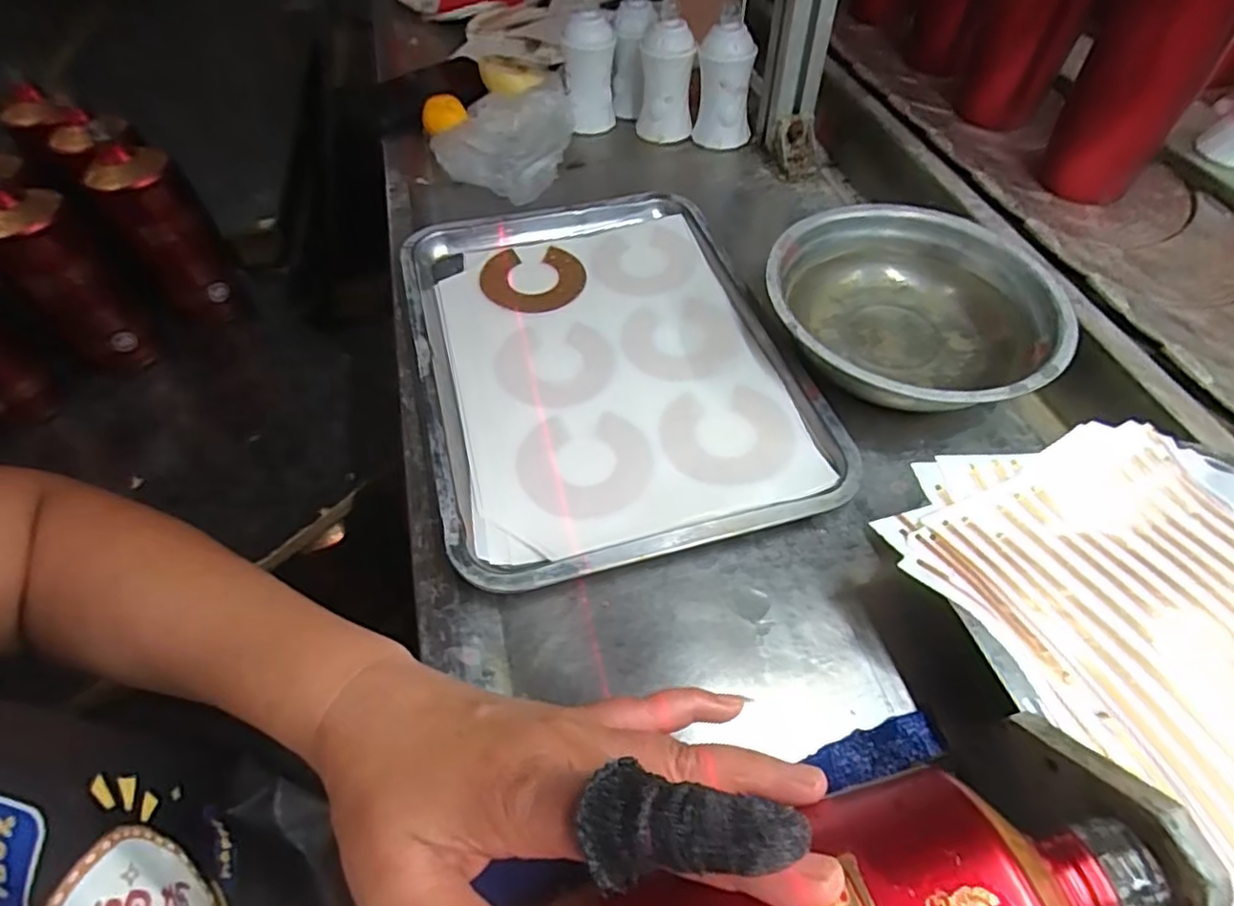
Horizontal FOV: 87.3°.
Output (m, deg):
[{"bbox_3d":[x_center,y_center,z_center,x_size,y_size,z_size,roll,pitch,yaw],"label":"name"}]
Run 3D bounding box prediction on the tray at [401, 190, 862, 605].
[{"bbox_3d":[-0.009,-0.081,0.465,0.257,0.023,0.343,-16,56,-6],"label":"tray"}]

